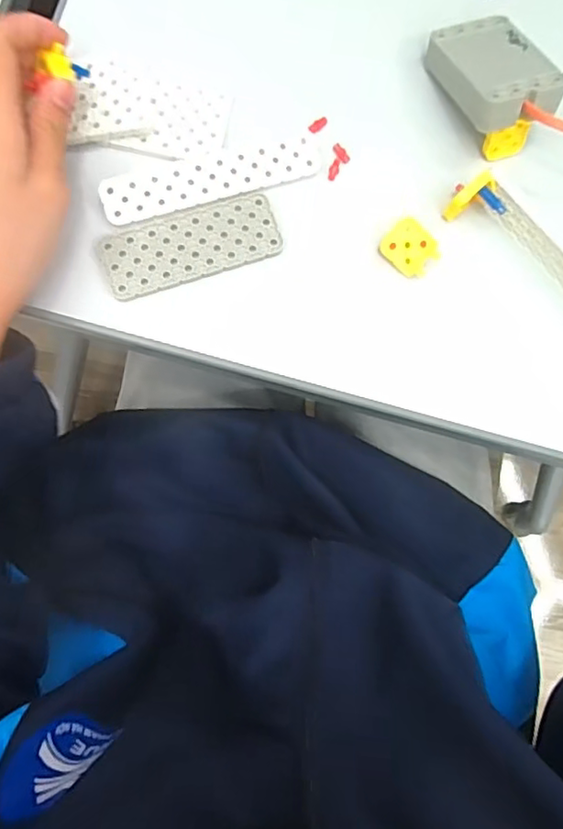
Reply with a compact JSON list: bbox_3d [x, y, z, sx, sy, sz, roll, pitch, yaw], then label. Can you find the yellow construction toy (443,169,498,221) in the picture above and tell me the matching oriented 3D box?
[{"bbox_3d":[0.108,-0.124,0.336,0.025,0.023,0.010,-34,86,-9],"label":"yellow construction toy"}]

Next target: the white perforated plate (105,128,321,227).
[{"bbox_3d":[-0.039,-0.135,0.333,0.125,0.005,0.025,-17,82,-8],"label":"white perforated plate"}]

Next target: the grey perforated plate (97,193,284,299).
[{"bbox_3d":[-0.050,-0.096,0.329,0.100,0.004,0.037,-19,83,-8],"label":"grey perforated plate"}]

